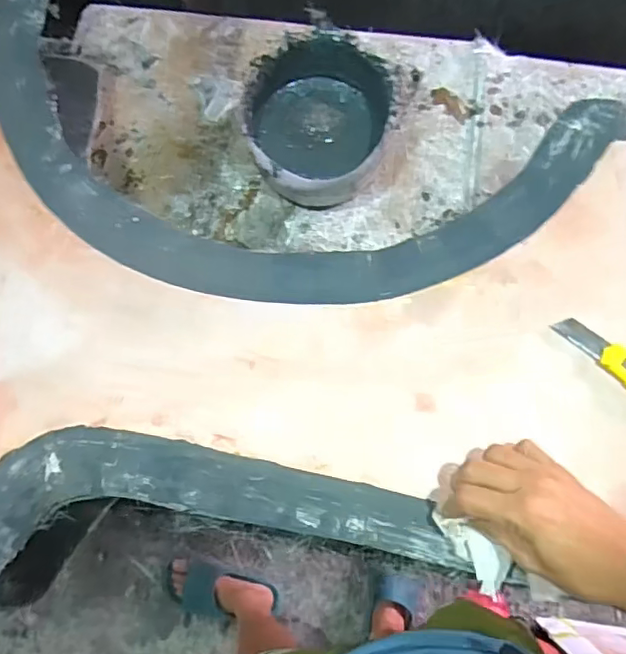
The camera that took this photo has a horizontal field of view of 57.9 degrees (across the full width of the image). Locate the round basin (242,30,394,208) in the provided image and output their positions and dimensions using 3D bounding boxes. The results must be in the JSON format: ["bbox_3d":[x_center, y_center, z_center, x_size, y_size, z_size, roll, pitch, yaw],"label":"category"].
[{"bbox_3d":[0.006,-0.246,0.682,0.162,0.096,0.187,12,75,5],"label":"round basin"}]

